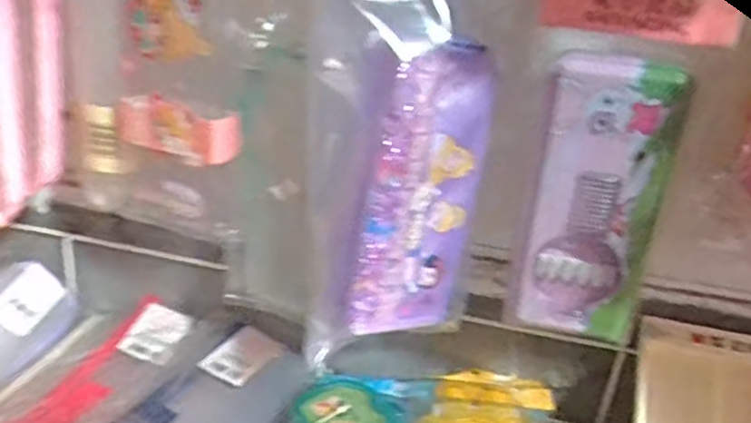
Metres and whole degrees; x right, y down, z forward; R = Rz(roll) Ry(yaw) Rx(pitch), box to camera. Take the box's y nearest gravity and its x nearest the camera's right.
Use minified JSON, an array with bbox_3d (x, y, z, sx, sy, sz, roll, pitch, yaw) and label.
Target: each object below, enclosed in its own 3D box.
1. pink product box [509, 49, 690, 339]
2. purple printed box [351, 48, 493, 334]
[{"bbox_3d":[0.151,-0.005,0.488,0.085,0.202,0.052,18,29,20],"label":"pink product box"},{"bbox_3d":[0.034,-0.015,0.506,0.092,0.210,0.032,-4,23,-29],"label":"purple printed box"}]

